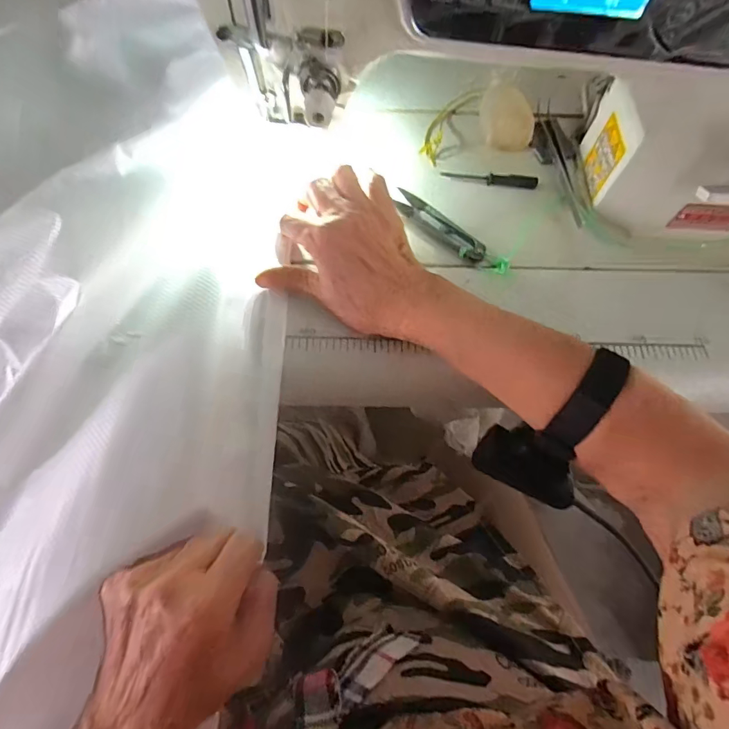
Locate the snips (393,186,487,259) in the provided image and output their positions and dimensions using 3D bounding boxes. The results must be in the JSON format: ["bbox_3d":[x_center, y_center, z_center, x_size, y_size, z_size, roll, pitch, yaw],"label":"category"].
[{"bbox_3d":[0.060,-0.114,0.365,0.026,0.005,0.089,-41,72,-18],"label":"snips"}]

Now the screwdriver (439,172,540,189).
[{"bbox_3d":[0.109,-0.162,0.389,0.081,0.006,0.009,8,65,2],"label":"screwdriver"}]

